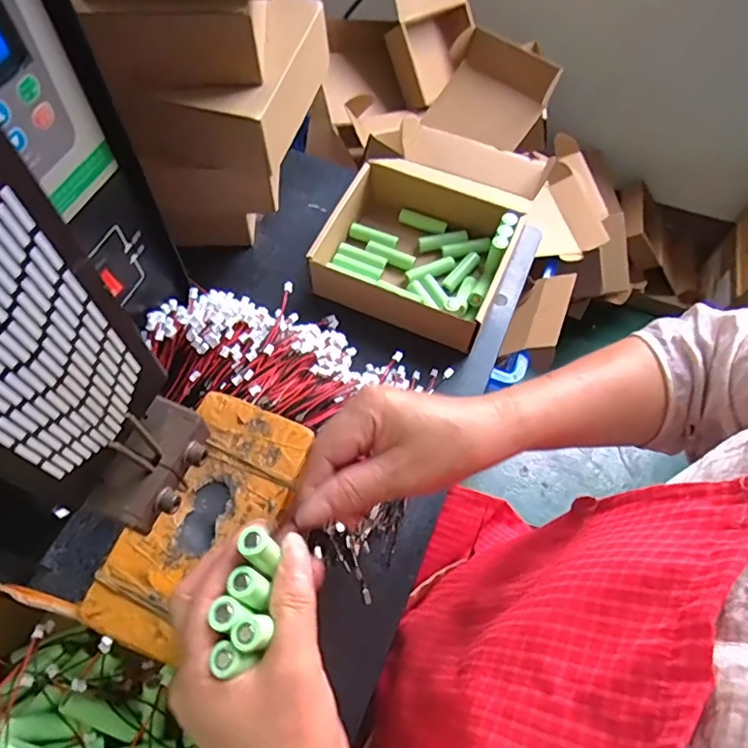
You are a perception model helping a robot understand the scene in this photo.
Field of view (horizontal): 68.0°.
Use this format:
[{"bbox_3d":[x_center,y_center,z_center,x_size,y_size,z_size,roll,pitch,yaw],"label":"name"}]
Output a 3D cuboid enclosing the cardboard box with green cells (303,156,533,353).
[{"bbox_3d":[0.043,-0.123,0.526,0.167,0.050,0.169,23,63,10],"label":"cardboard box with green cells"}]

